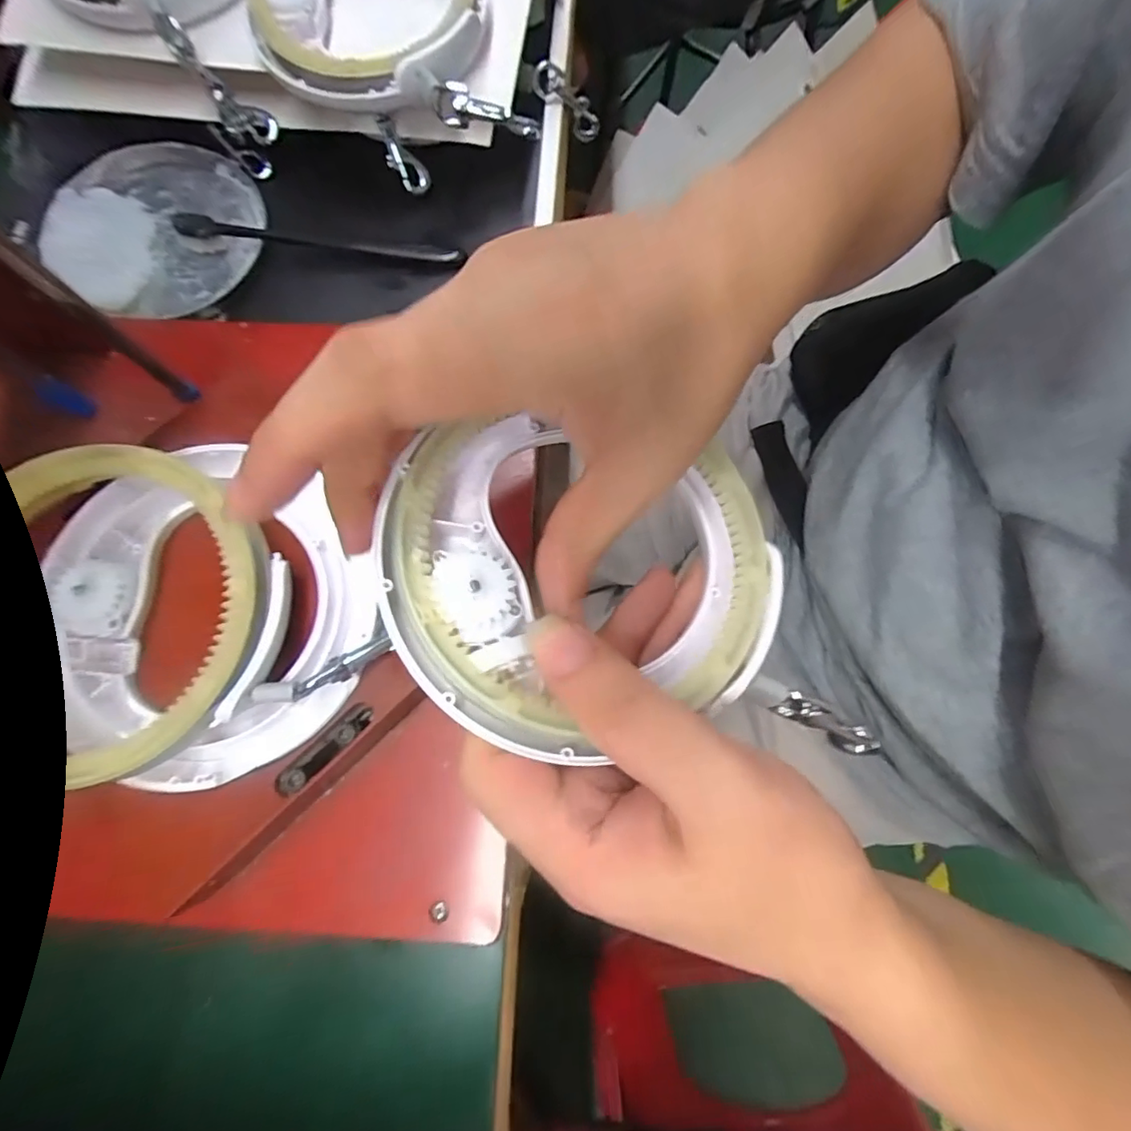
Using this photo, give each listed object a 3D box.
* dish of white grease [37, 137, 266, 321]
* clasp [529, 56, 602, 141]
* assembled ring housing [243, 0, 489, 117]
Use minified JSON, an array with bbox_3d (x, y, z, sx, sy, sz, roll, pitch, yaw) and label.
[{"bbox_3d":[-0.256,-0.212,0.345,0.120,0.020,0.115,0,76,1],"label":"dish of white grease"},{"bbox_3d":[0.002,-0.323,0.385,0.021,0.063,0.014,-14,71,41],"label":"clasp"},{"bbox_3d":[-0.112,-0.320,0.309,0.126,0.019,0.126,-13,76,-2],"label":"assembled ring housing"}]

